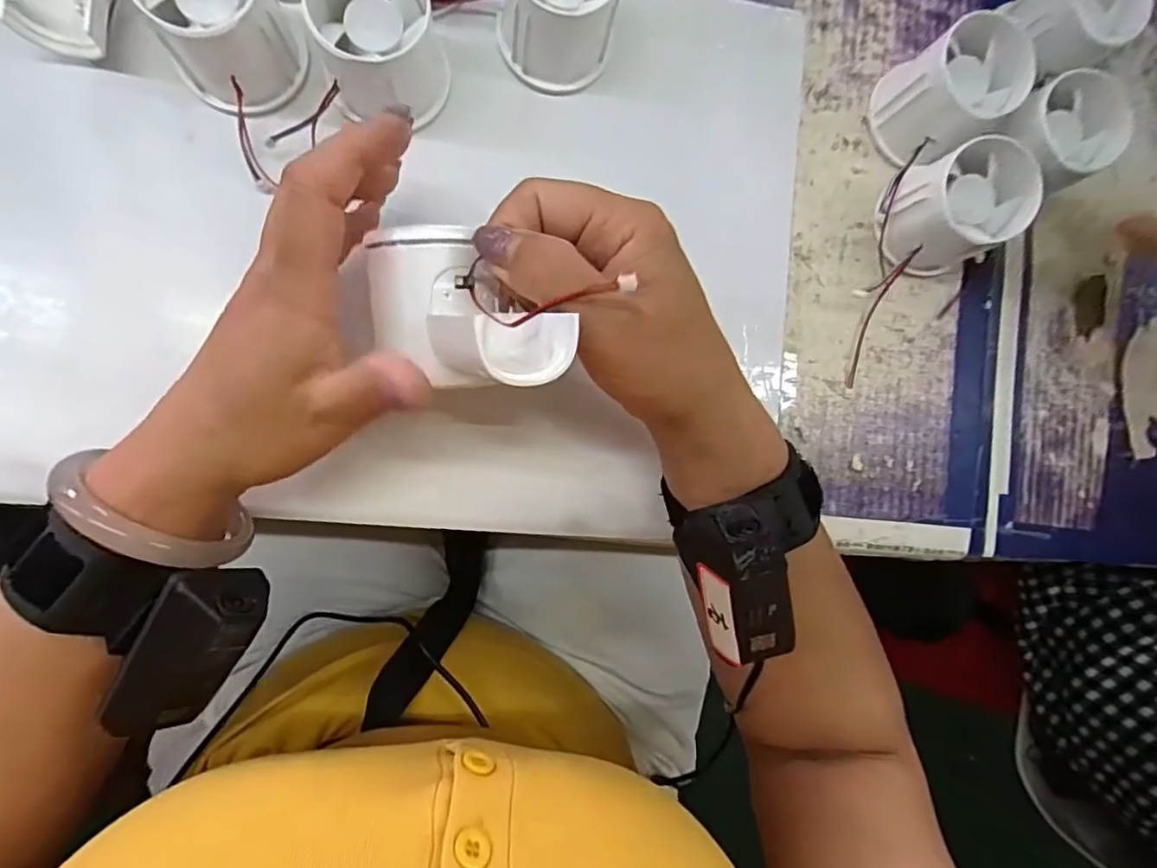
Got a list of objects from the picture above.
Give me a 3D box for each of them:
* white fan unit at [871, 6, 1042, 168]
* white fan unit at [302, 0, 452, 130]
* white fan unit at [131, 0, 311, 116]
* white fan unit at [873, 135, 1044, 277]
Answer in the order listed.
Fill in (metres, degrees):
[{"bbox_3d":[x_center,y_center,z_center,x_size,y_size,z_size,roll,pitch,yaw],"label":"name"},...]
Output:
[{"bbox_3d":[0.190,-0.177,0.297,0.056,0.050,0.052,0,89,-9],"label":"white fan unit"},{"bbox_3d":[-0.088,-0.174,0.257,0.057,0.047,0.057,0,89,-9],"label":"white fan unit"},{"bbox_3d":[-0.155,-0.181,0.247,0.055,0.046,0.057,0,89,-9],"label":"white fan unit"},{"bbox_3d":[0.190,-0.117,0.294,0.051,0.054,0.054,-7,90,-9],"label":"white fan unit"}]

